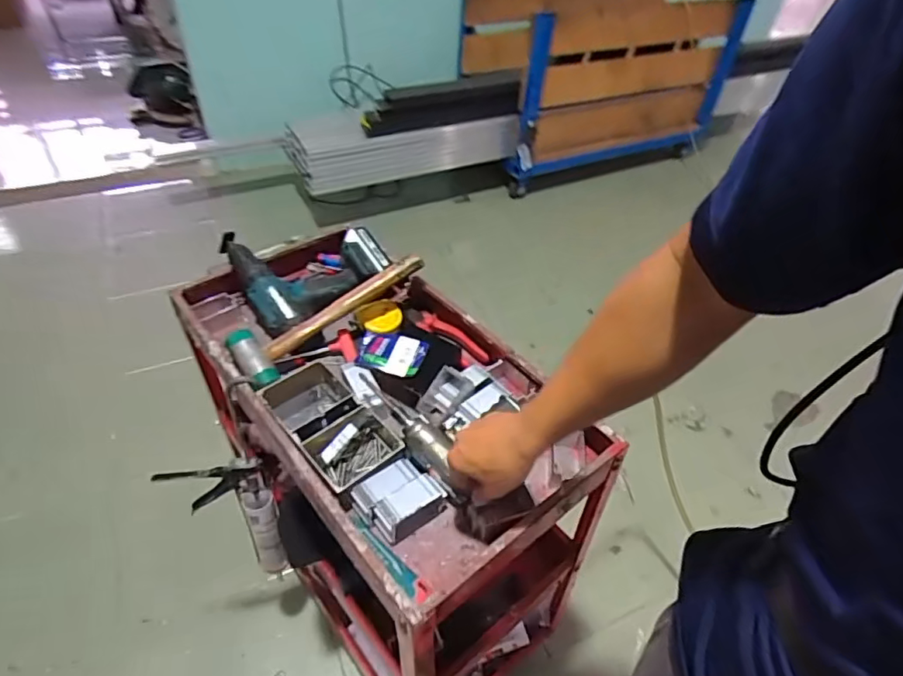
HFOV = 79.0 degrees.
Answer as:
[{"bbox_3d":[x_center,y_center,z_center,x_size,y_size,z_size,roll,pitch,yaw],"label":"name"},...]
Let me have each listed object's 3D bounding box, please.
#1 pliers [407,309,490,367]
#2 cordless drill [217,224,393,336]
[{"bbox_3d":[-0.012,-0.007,0.902,0.046,0.022,0.177,-29,52,-29],"label":"pliers"},{"bbox_3d":[-0.237,-0.116,0.938,0.236,0.077,0.214,-22,49,-25],"label":"cordless drill"}]

